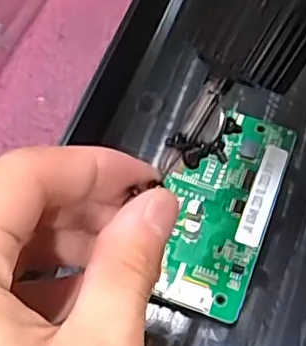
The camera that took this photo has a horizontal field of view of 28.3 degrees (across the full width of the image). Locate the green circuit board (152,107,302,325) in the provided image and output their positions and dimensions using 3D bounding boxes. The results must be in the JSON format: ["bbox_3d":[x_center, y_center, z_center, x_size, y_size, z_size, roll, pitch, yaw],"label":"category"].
[{"bbox_3d":[0.029,0.013,0.260,0.044,0.006,0.093,20,64,11],"label":"green circuit board"}]

